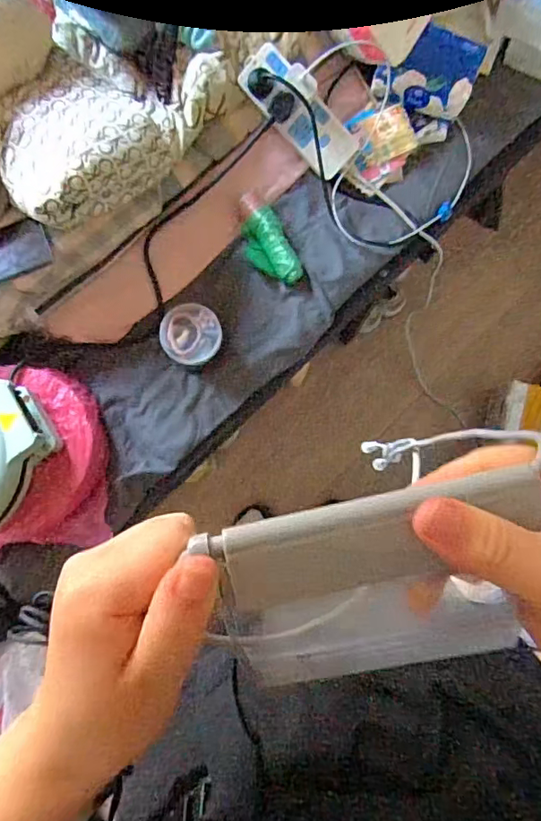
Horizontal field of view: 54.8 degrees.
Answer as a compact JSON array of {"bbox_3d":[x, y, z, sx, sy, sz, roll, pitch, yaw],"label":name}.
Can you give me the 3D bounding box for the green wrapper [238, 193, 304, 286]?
[{"bbox_3d":[-0.006,-0.245,0.758,0.060,0.028,0.137,-26,84,-3],"label":"green wrapper"}]

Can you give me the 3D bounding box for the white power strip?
[{"bbox_3d":[0.042,-0.425,0.747,0.191,0.039,0.067,43,85,-17],"label":"white power strip"}]

